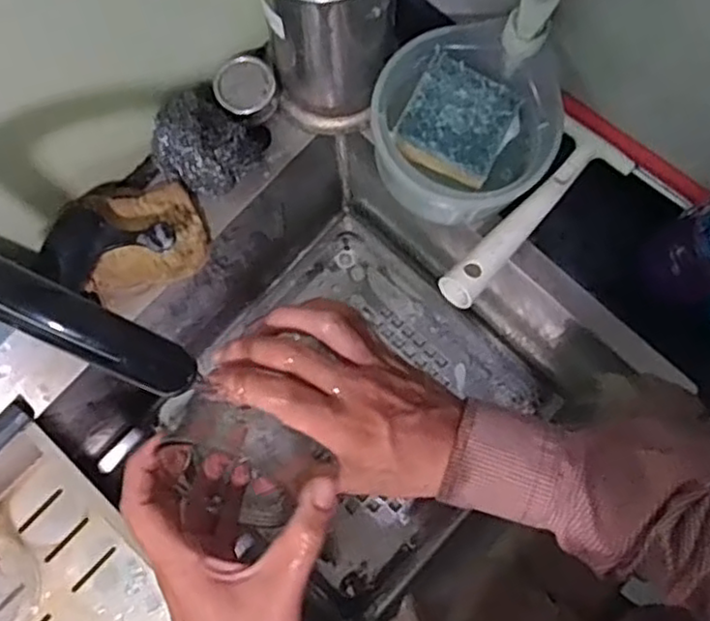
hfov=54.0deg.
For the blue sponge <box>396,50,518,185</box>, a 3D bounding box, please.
[{"bbox_3d":[0.078,-0.141,0.530,0.077,0.026,0.081,28,81,6],"label":"blue sponge"}]

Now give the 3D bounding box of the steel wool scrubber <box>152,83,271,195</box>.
[{"bbox_3d":[-0.118,-0.137,0.559,0.075,0.063,0.074,0,79,1],"label":"steel wool scrubber"}]

